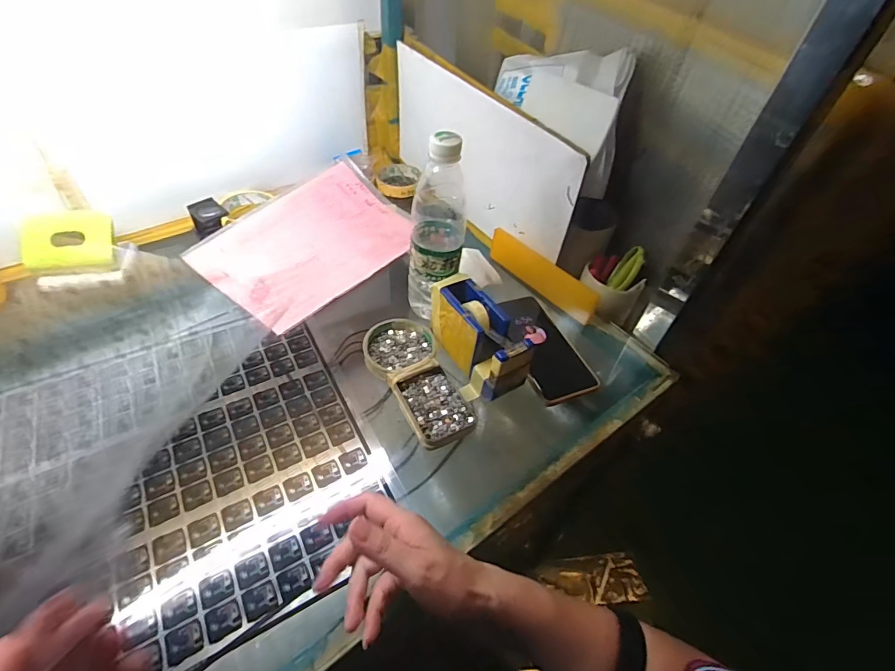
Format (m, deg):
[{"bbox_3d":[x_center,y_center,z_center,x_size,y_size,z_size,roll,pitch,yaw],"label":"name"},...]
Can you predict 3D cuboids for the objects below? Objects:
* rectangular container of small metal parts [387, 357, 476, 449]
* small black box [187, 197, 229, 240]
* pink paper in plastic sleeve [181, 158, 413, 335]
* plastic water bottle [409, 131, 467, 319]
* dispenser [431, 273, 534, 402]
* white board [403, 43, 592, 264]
[{"bbox_3d":[-0.015,0.071,0.474,0.066,0.017,0.096,-19,53,-21],"label":"rectangular container of small metal parts"},{"bbox_3d":[-0.349,-0.172,0.642,0.036,0.035,0.044,37,55,25],"label":"small black box"},{"bbox_3d":[-0.194,-0.154,0.651,0.225,0.028,0.309,32,53,21],"label":"pink paper in plastic sleeve"},{"bbox_3d":[-0.012,-0.116,0.509,0.063,0.225,0.079,4,48,-2],"label":"plastic water bottle"},{"bbox_3d":[0.032,0.005,0.499,0.058,0.083,0.137,-19,53,-21],"label":"dispenser"},{"bbox_3d":[0.036,-0.273,0.667,0.016,0.185,0.407,-25,55,-25],"label":"white board"}]

